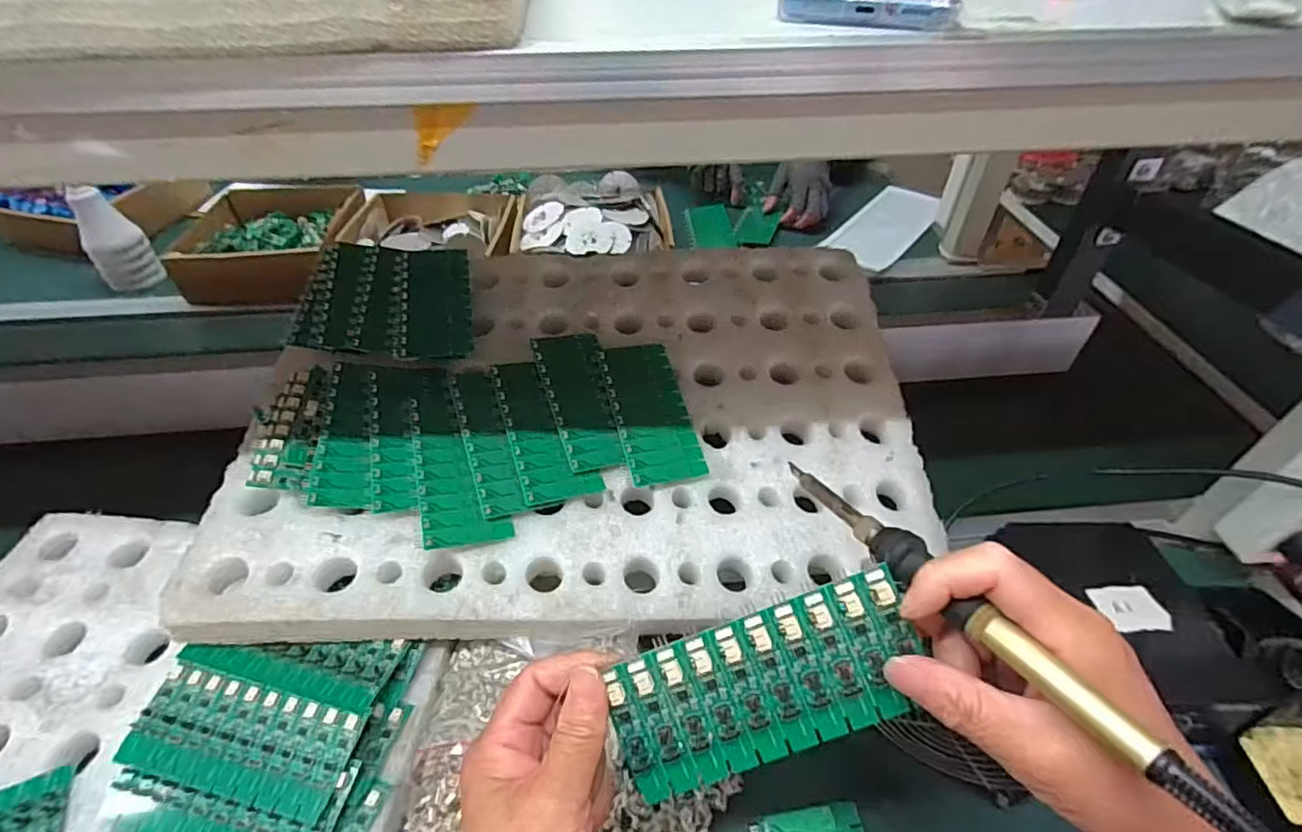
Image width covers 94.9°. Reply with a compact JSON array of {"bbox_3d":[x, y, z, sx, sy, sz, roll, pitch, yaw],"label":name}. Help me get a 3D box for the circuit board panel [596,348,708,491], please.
[{"bbox_3d":[-0.001,-0.006,0.507,0.061,0.006,0.136,-11,59,-11],"label":"circuit board panel"}]

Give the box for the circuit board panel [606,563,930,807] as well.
[{"bbox_3d":[0.050,0.120,0.263,0.136,0.005,0.062,-23,89,5],"label":"circuit board panel"}]

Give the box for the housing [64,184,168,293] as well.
[{"bbox_3d":[-0.708,-0.228,0.790,0.060,0.124,0.069,35,54,30],"label":"housing"}]

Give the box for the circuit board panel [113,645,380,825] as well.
[{"bbox_3d":[-0.249,0.192,0.373,0.137,0.009,0.074,11,56,8],"label":"circuit board panel"}]

